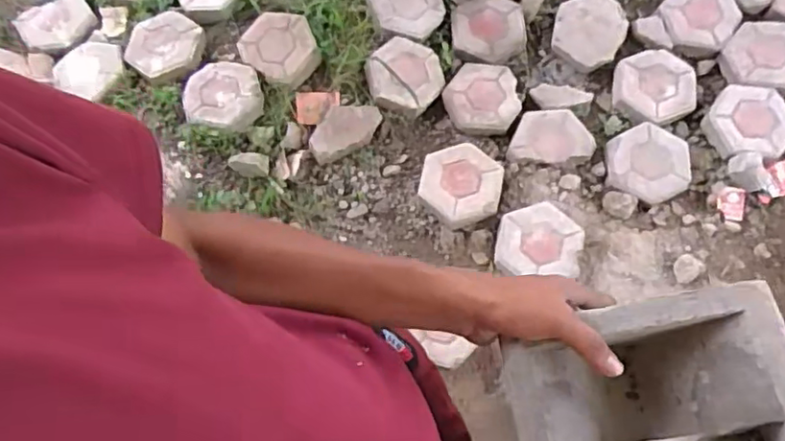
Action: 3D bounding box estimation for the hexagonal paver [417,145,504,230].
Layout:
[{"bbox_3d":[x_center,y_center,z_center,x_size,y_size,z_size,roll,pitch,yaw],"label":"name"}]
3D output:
[{"bbox_3d":[0.173,-0.092,1.522,0.197,0.058,0.212,-39,69,-5],"label":"hexagonal paver"}]

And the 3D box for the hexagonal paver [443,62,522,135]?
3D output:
[{"bbox_3d":[0.247,-0.334,1.611,0.202,0.054,0.218,32,78,9],"label":"hexagonal paver"}]

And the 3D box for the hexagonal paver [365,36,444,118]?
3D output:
[{"bbox_3d":[0.033,-0.391,1.607,0.196,0.064,0.223,39,79,11],"label":"hexagonal paver"}]

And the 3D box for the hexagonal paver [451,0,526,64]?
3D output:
[{"bbox_3d":[0.266,-0.531,1.676,0.213,0.044,0.194,-21,85,-7],"label":"hexagonal paver"}]

